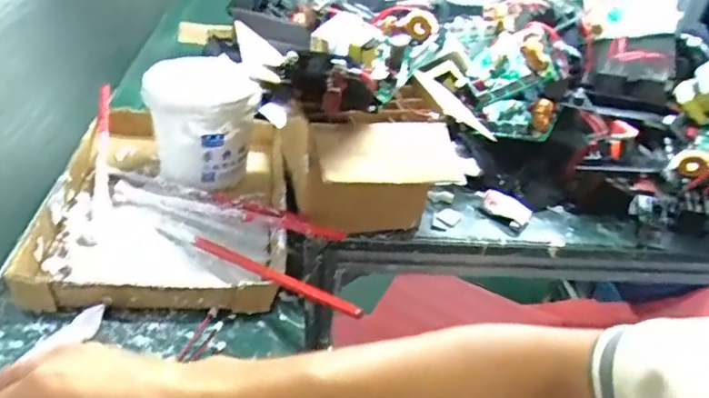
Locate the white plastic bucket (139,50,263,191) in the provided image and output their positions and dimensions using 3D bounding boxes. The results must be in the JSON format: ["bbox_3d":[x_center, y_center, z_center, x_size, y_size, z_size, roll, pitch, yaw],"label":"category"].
[{"bbox_3d":[-0.180,-0.085,0.654,0.111,0.131,0.111,-11,40,-25],"label":"white plastic bucket"}]

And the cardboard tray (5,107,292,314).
[{"bbox_3d":[-0.203,-0.011,0.636,0.241,0.042,0.359,0,37,-11],"label":"cardboard tray"}]

